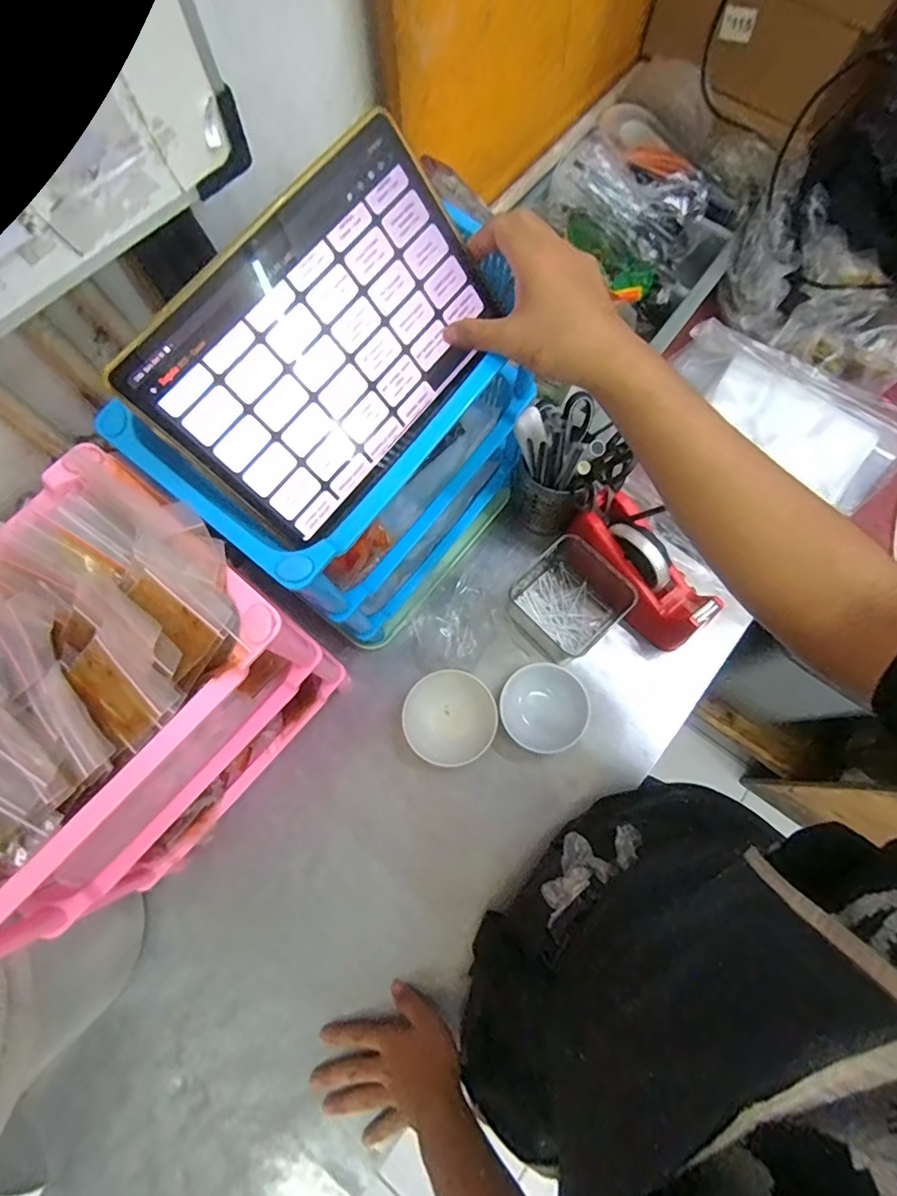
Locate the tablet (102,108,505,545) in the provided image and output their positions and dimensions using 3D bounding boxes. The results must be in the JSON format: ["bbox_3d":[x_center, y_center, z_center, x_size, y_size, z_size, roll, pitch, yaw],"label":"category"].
[{"bbox_3d":[-0.077,-0.177,0.375,0.249,0.160,0.007,-50,35,-8],"label":"tablet"}]

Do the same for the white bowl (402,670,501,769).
[{"bbox_3d":[0.002,0.144,0.641,0.106,0.049,0.106,0,73,0],"label":"white bowl"}]

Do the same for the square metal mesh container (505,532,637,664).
[{"bbox_3d":[0.144,0.002,0.663,0.123,0.070,0.127,-43,78,-12],"label":"square metal mesh container"}]

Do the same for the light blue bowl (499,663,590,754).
[{"bbox_3d":[0.111,0.132,0.637,0.110,0.057,0.101,1,73,1],"label":"light blue bowl"}]

